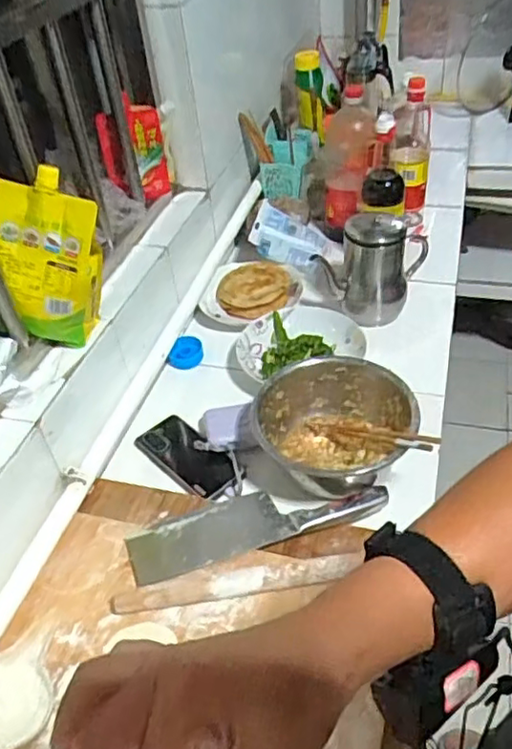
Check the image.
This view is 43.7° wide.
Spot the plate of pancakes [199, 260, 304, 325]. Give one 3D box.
[{"bbox_3d":[-0.007,-0.149,1.135,0.164,0.028,0.164,7,43,16],"label":"plate of pancakes"}]

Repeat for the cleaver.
[{"bbox_3d":[0.001,0.171,0.775,0.308,0.026,0.091,-16,42,-11],"label":"cleaver"}]

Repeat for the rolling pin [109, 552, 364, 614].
[{"bbox_3d":[-0.020,0.225,0.690,0.270,0.026,0.027,-9,41,-2],"label":"rolling pin"}]

